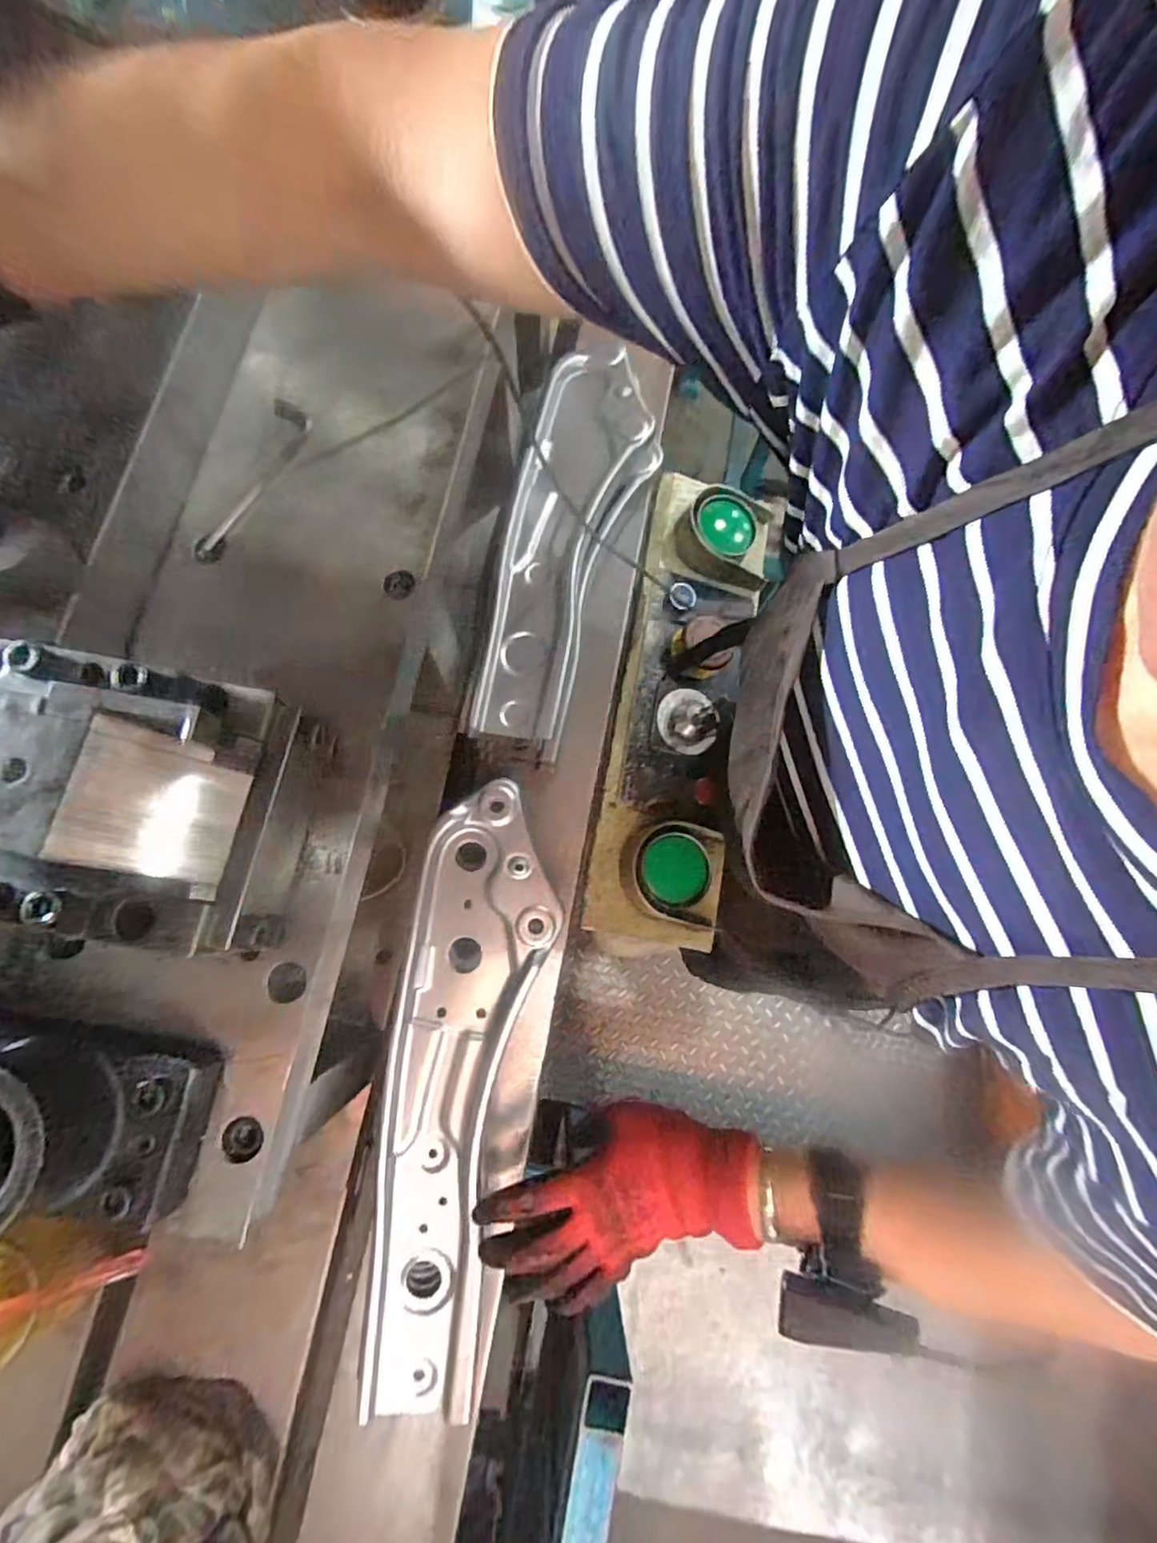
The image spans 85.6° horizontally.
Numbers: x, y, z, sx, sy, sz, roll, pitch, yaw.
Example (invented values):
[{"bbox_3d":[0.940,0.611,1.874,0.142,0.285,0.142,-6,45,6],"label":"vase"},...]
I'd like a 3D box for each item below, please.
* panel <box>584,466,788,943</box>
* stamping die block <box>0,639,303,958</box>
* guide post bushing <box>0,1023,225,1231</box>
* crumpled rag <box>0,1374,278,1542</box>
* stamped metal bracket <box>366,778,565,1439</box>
[{"bbox_3d":[0.118,-0.077,0.660,0.145,0.077,0.500,11,77,1],"label":"panel"},{"bbox_3d":[-0.221,0.011,0.297,0.158,0.082,0.129,10,77,1],"label":"stamping die block"},{"bbox_3d":[-0.246,0.158,0.282,0.126,0.072,0.080,13,77,1],"label":"guide post bushing"},{"bbox_3d":[-0.312,0.544,0.446,0.174,0.056,0.177,32,78,6],"label":"crumpled rag"},{"bbox_3d":[-0.089,0.226,0.470,0.105,0.017,0.431,7,80,0],"label":"stamped metal bracket"}]

